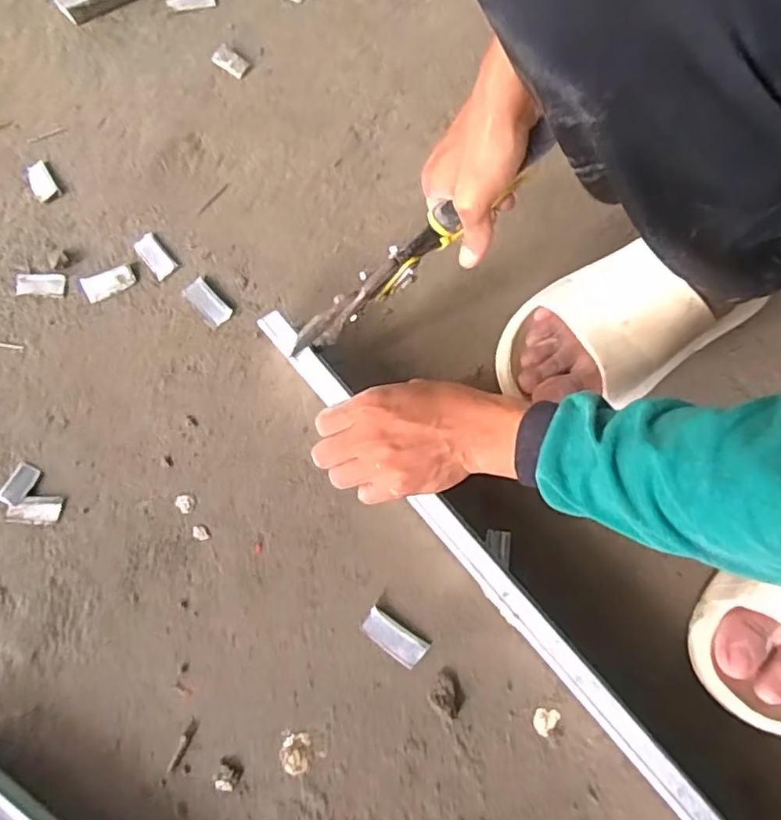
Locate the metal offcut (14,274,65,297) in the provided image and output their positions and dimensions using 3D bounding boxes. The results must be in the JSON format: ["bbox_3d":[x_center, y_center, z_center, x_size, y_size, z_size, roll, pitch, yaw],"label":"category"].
[{"bbox_3d":[-0.300,-0.107,0.532,0.042,0.005,0.017,3,70,-1],"label":"metal offcut"}]

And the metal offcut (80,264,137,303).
[{"bbox_3d":[-0.241,-0.110,0.532,0.043,0.006,0.022,-23,72,-10],"label":"metal offcut"}]

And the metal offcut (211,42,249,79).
[{"bbox_3d":[-0.157,-0.343,0.610,0.041,0.008,0.022,39,73,12],"label":"metal offcut"}]

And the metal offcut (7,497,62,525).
[{"bbox_3d":[-0.268,0.074,0.466,0.038,0.004,0.020,0,70,-2],"label":"metal offcut"}]

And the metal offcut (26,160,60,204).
[{"bbox_3d":[-0.313,-0.205,0.557,0.021,0.009,0.044,-29,73,-12],"label":"metal offcut"}]

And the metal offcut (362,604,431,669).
[{"bbox_3d":[0.003,0.162,0.441,0.048,0.004,0.022,32,72,10],"label":"metal offcut"}]

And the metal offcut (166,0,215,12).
[{"bbox_3d":[-0.206,-0.424,0.642,0.047,0.004,0.023,-18,71,-8],"label":"metal offcut"}]

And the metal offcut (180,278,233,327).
[{"bbox_3d":[-0.157,-0.092,0.528,0.022,0.009,0.045,-42,76,-15],"label":"metal offcut"}]

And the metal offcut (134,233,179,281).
[{"bbox_3d":[-0.205,-0.135,0.538,0.021,0.009,0.041,-38,75,-14],"label":"metal offcut"}]

